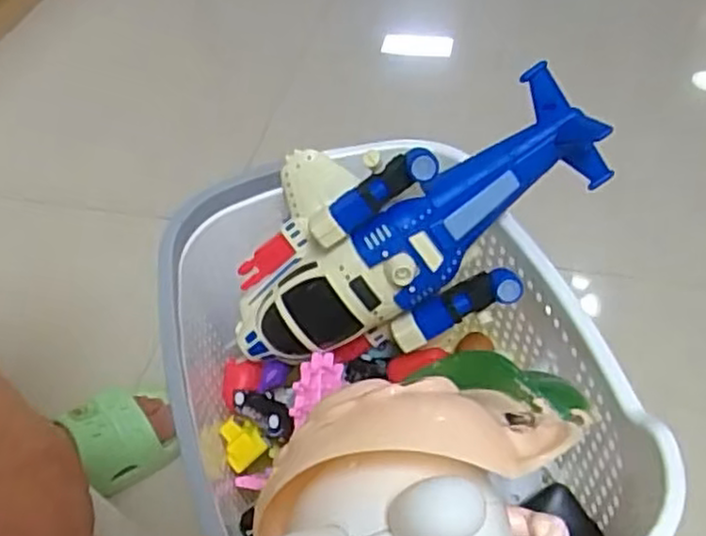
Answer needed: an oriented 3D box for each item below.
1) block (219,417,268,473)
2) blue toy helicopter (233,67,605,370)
[{"bbox_3d":[-0.078,0.120,0.491,0.026,0.013,0.033,-34,54,-24],"label":"block"},{"bbox_3d":[0.033,-0.025,0.486,0.285,0.110,0.118,-31,49,8],"label":"blue toy helicopter"}]

